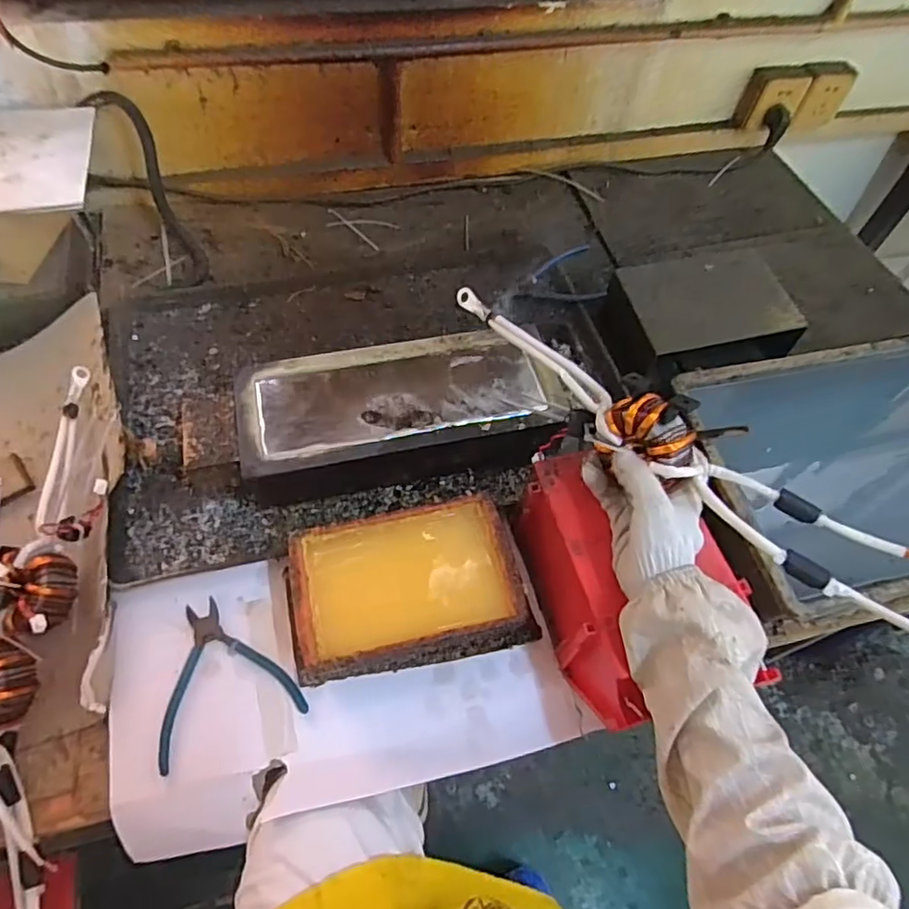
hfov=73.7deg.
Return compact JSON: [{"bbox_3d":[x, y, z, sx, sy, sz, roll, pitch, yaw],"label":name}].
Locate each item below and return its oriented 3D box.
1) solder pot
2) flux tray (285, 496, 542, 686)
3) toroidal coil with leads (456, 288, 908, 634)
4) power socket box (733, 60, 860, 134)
[{"bbox_3d":[-0.056,-0.041,0.673,0.335,0.093,0.148,-9,59,-10],"label":"solder pot"},{"bbox_3d":[-0.040,0.127,0.583,0.224,0.067,0.137,-10,59,-10],"label":"flux tray"},{"bbox_3d":[0.191,-0.014,0.498,0.074,0.051,0.517,-37,62,-24],"label":"toroidal coil with leads"},{"bbox_3d":[0.574,-0.597,1.016,0.178,0.085,0.061,-9,59,-10],"label":"power socket box"}]

